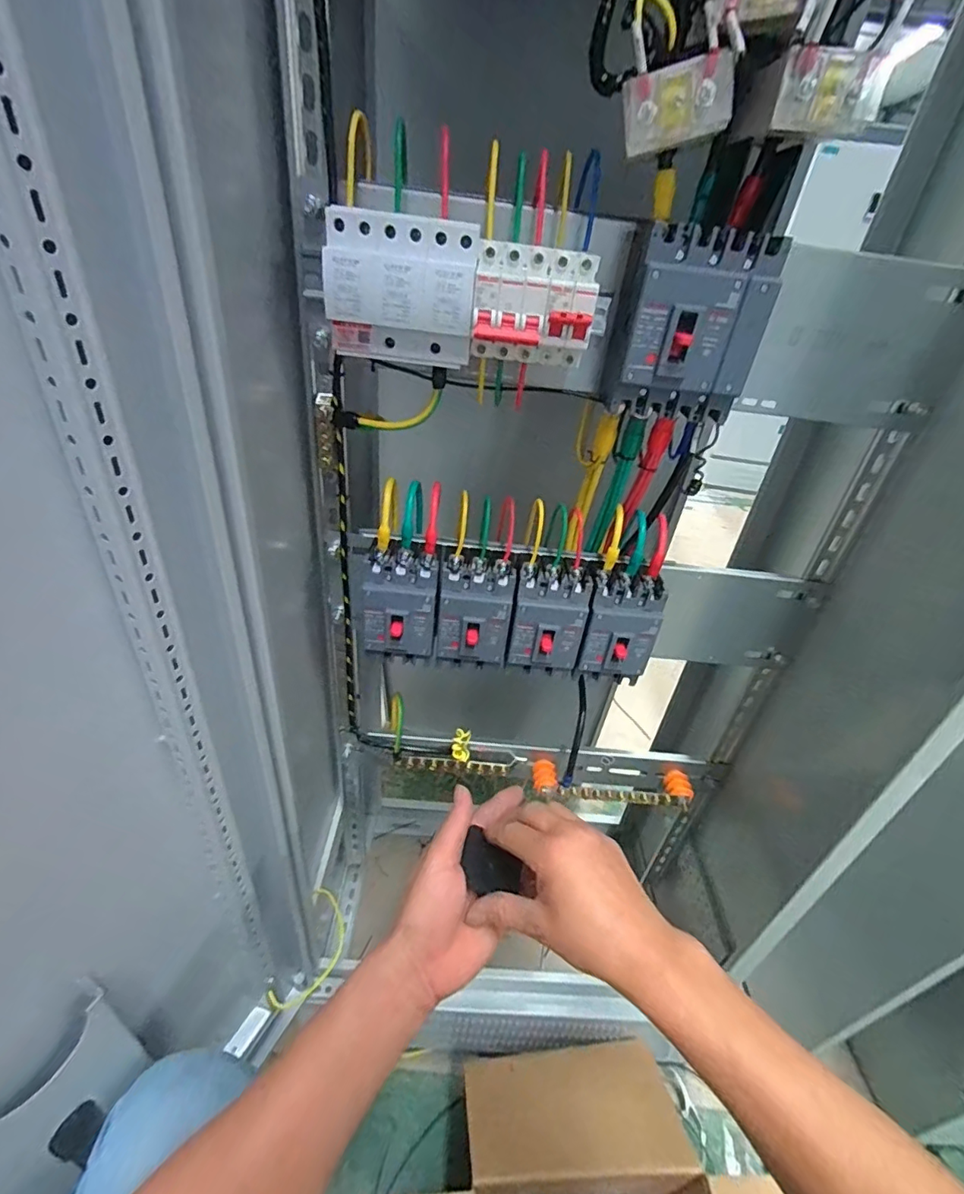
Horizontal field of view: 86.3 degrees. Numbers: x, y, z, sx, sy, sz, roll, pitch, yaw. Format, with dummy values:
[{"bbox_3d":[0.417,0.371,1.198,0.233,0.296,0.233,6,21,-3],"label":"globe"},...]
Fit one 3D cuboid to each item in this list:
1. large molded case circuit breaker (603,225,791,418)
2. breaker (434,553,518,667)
[{"bbox_3d":[0.161,-0.214,0.410,0.102,0.126,0.066,7,34,-1],"label":"large molded case circuit breaker"},{"bbox_3d":[-0.008,0.018,0.557,0.077,0.107,0.060,7,34,0],"label":"breaker"}]

